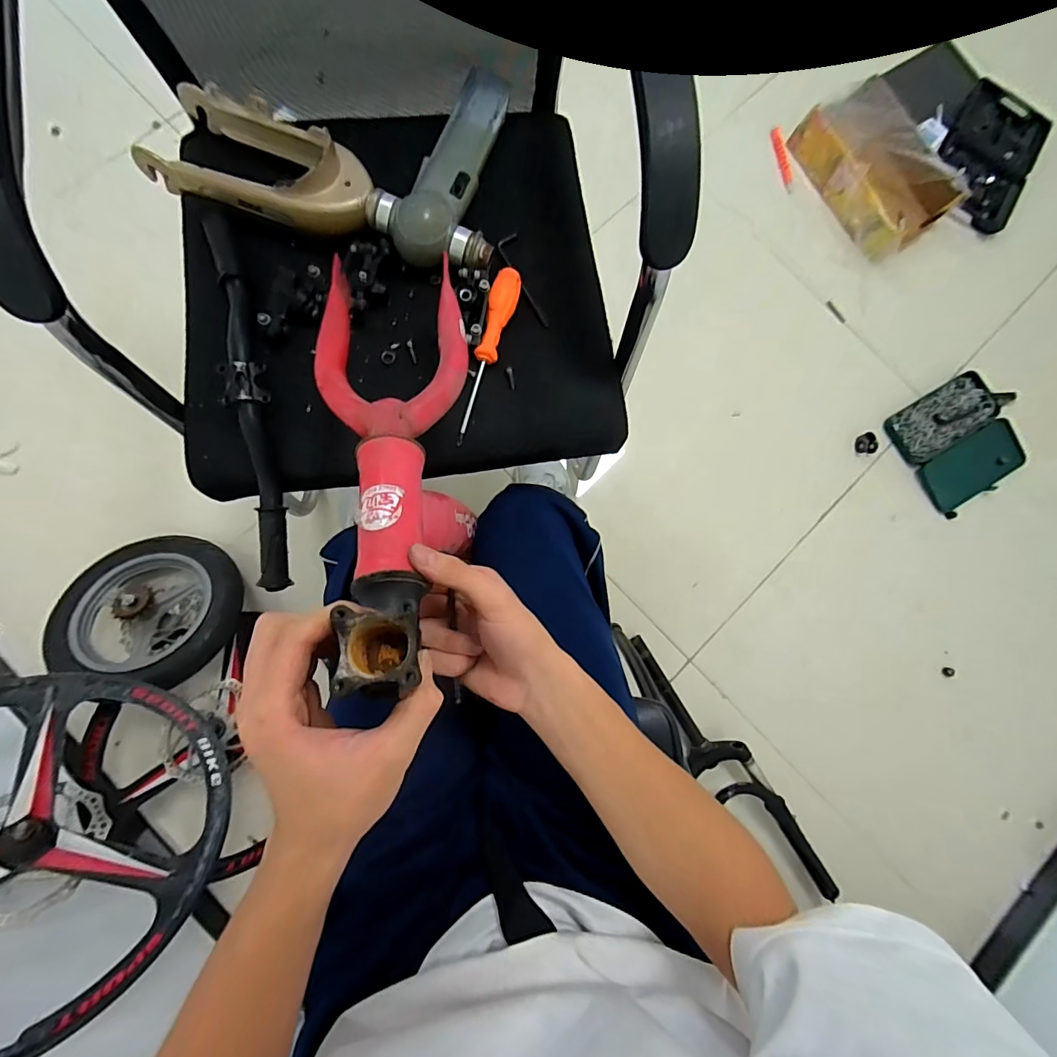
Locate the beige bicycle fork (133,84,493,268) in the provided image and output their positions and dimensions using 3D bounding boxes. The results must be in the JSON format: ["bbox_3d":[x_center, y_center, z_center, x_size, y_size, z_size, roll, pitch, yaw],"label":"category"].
[{"bbox_3d":[-0.216,-0.371,0.512,0.372,0.058,0.118,17,82,-2],"label":"beige bicycle fork"}]

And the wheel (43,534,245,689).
[{"bbox_3d":[-0.658,0.134,0.828,0.279,0.061,0.263,6,56,-9],"label":"wheel"}]

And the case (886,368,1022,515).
[{"bbox_3d":[0.970,-0.201,1.053,0.301,0.033,0.250,-30,86,-7],"label":"case"}]

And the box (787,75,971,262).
[{"bbox_3d":[0.779,-0.806,1.065,0.225,0.132,0.363,-28,86,-7],"label":"box"}]

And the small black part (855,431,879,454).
[{"bbox_3d":[0.732,-0.183,1.026,0.047,0.013,0.045,1,83,-4],"label":"small black part"}]

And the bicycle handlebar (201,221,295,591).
[{"bbox_3d":[-0.290,-0.126,0.496,0.036,0.082,0.399,-9,84,-5],"label":"bicycle handlebar"}]

